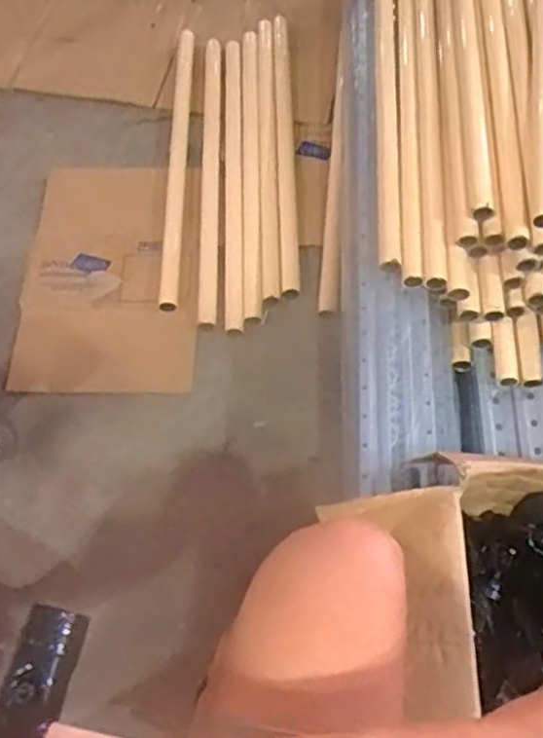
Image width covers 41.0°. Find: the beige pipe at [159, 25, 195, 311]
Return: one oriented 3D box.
[{"bbox_3d":[-0.151,-0.339,1.168,0.032,0.023,0.575,0,63,1],"label":"beige pipe"}]

